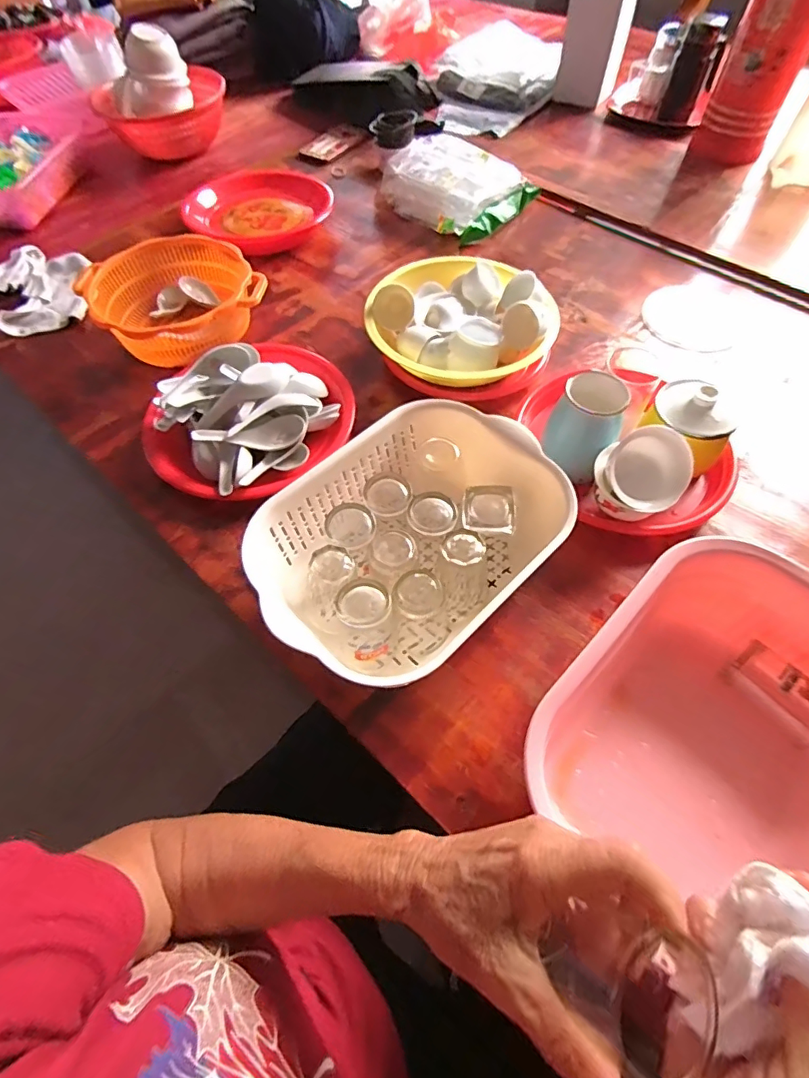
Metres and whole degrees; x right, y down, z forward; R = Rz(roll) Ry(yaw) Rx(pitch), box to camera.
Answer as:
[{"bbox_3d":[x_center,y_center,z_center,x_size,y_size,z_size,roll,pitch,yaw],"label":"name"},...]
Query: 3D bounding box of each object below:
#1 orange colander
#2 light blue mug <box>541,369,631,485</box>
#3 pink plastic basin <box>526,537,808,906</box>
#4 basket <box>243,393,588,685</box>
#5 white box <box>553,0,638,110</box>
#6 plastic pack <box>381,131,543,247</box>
[{"bbox_3d":[-0.328,-0.342,0.727,0.212,0.070,0.217,-36,65,-19],"label":"orange colander"},{"bbox_3d":[0.196,-0.124,0.548,0.072,0.083,0.069,33,65,19],"label":"light blue mug"},{"bbox_3d":[0.246,0.161,0.396,0.231,0.112,0.253,39,67,22],"label":"pink plastic basin"},{"bbox_3d":[0.010,0.005,0.501,0.286,0.102,0.217,-40,66,-21],"label":"basket"},{"bbox_3d":[0.400,-1.049,1.056,0.121,0.213,0.088,26,63,16],"label":"white box"},{"bbox_3d":[0.090,-0.635,0.900,0.230,0.067,0.191,29,64,17],"label":"plastic pack"}]

